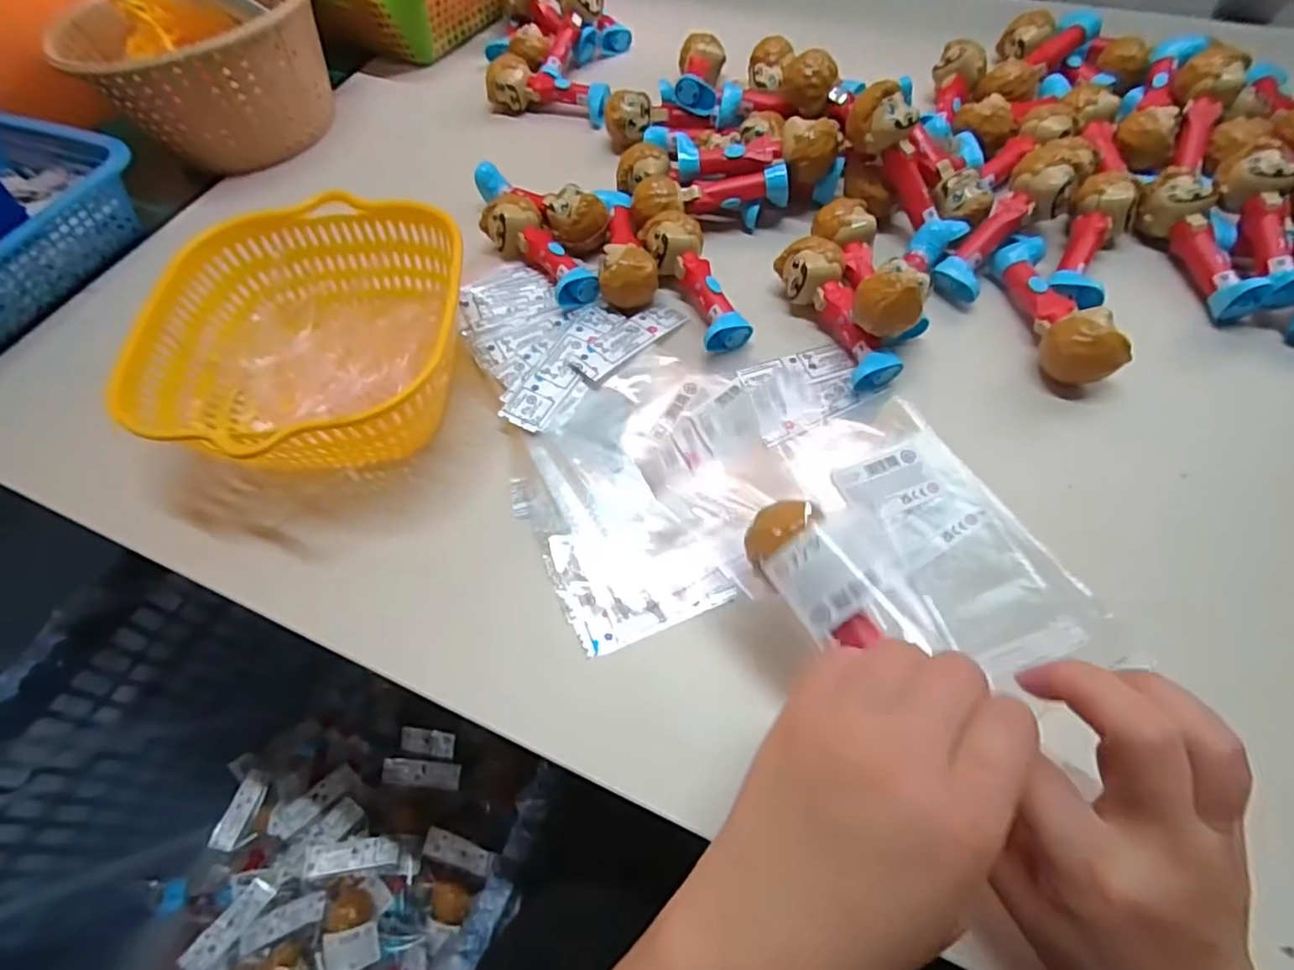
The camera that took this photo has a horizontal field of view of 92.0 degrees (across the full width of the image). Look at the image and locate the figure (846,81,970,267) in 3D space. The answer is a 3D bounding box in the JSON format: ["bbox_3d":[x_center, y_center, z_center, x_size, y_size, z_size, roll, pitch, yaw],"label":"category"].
[{"bbox_3d":[0.188,-0.226,0.457,0.048,0.034,0.125,-31,97,-14],"label":"figure"}]

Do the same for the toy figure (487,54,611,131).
[{"bbox_3d":[-0.093,-0.382,0.606,0.125,0.037,0.045,19,62,15],"label":"toy figure"}]

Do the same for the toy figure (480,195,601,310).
[{"bbox_3d":[-0.081,-0.179,0.475,0.040,0.030,0.115,-36,63,-17],"label":"toy figure"}]

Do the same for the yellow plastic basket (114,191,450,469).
[{"bbox_3d":[-0.213,-0.092,0.411,0.193,0.070,0.208,-4,59,2],"label":"yellow plastic basket"}]

